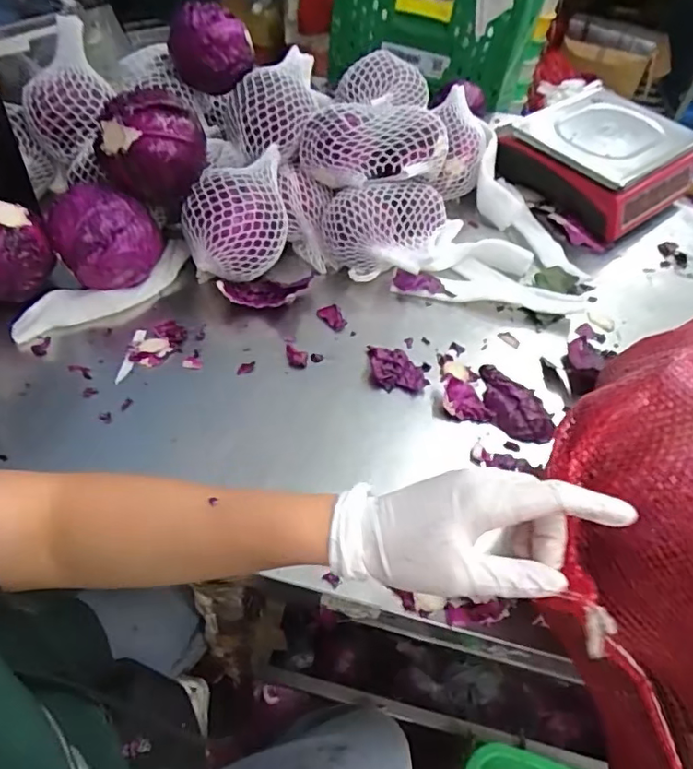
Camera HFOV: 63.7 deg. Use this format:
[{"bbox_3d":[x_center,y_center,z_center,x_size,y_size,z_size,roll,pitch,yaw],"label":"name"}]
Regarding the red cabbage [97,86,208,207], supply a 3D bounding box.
[{"bbox_3d":[-0.254,-0.307,0.721,0.114,0.110,0.108,17,50,9],"label":"red cabbage"}]

